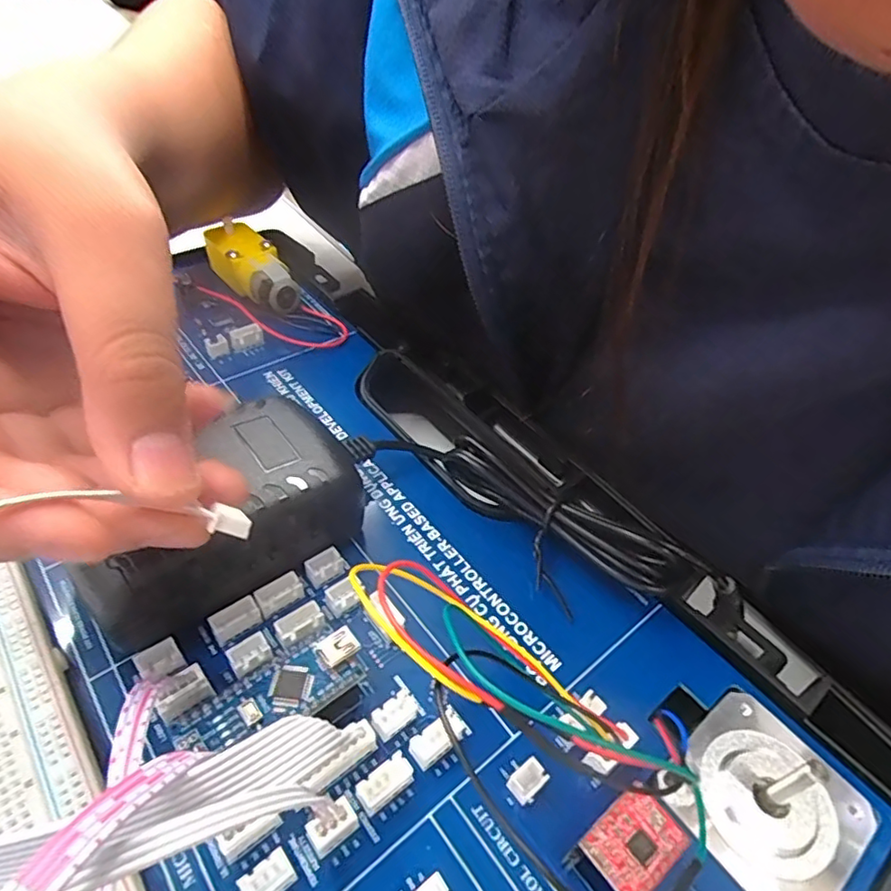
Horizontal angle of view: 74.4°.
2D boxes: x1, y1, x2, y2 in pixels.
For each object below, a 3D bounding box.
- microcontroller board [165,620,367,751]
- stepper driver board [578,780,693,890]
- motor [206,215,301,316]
[{"bbox_3d":[-0.042,0.065,0.147,0.045,0.016,0.017,-27,54,-28],"label":"microcontroller board"},{"bbox_3d":[0.041,0.091,0.133,0.020,0.016,0.015,-27,54,-28],"label":"stepper driver board"},{"bbox_3d":[-0.093,-0.081,0.277,0.027,0.022,0.059,-26,53,-27],"label":"motor"}]

